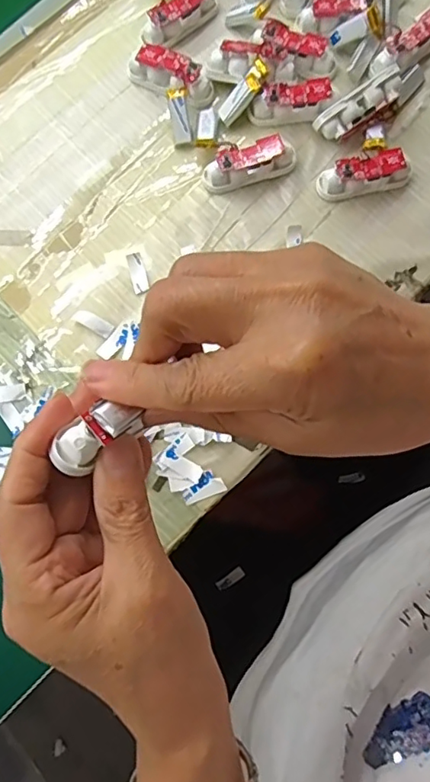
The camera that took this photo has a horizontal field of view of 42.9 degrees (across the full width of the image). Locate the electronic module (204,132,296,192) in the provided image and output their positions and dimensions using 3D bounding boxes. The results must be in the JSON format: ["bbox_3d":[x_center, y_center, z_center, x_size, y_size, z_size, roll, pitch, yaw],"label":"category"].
[{"bbox_3d":[0.024,-0.151,0.361,0.062,0.021,0.021,-16,79,-1],"label":"electronic module"}]

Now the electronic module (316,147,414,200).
[{"bbox_3d":[0.100,-0.142,0.359,0.061,0.019,0.018,-13,79,-1],"label":"electronic module"}]

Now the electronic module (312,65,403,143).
[{"bbox_3d":[0.097,-0.187,0.365,0.058,0.022,0.020,-29,81,10],"label":"electronic module"}]

